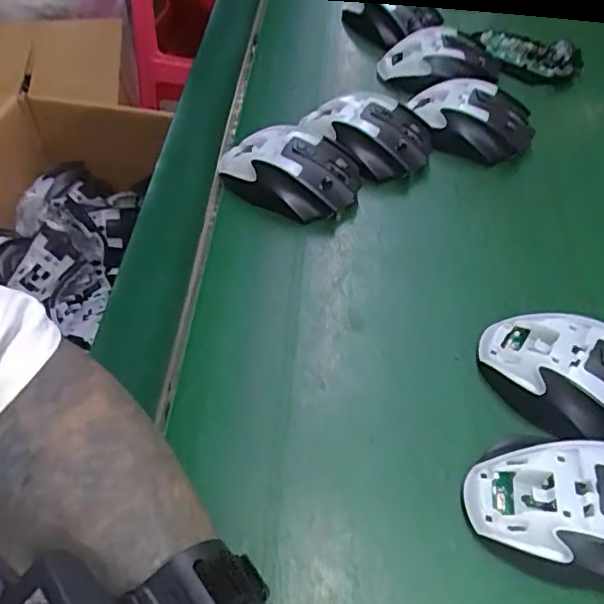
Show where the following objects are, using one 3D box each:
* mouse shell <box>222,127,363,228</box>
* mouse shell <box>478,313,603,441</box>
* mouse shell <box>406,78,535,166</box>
[{"bbox_3d":[-0.010,-0.101,0.450,0.113,0.049,0.067,12,52,7],"label":"mouse shell"},{"bbox_3d":[0.163,0.048,0.334,0.112,0.041,0.074,27,55,18],"label":"mouse shell"},{"bbox_3d":[0.149,-0.159,0.495,0.111,0.043,0.069,3,51,0],"label":"mouse shell"}]

